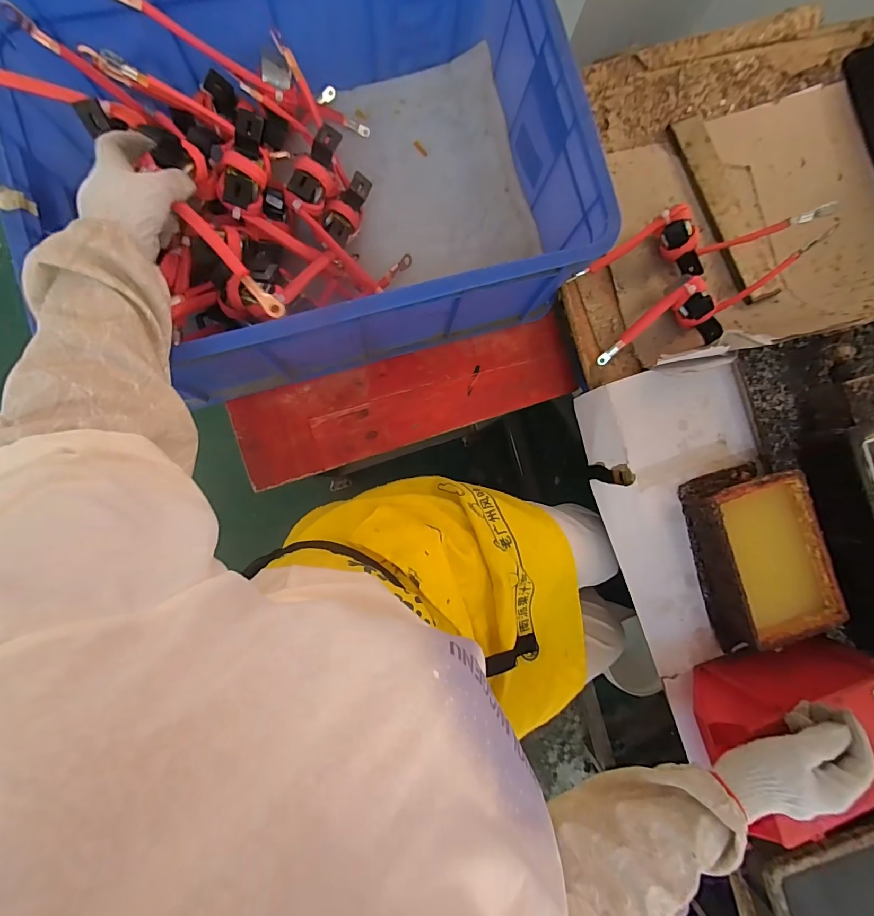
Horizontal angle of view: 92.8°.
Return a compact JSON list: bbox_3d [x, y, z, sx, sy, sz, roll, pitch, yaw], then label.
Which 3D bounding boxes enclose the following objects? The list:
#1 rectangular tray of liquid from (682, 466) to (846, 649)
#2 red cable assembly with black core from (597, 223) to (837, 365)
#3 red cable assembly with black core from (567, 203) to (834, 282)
[{"bbox_3d":[0.422,0.127,0.549,0.133,0.070,0.226,-15,88,-7],"label":"rectangular tray of liquid"},{"bbox_3d":[0.385,-0.216,0.579,0.327,0.078,0.089,-29,90,-7],"label":"red cable assembly with black core"},{"bbox_3d":[0.357,-0.304,0.573,0.317,0.078,0.087,-22,89,-7],"label":"red cable assembly with black core"}]

